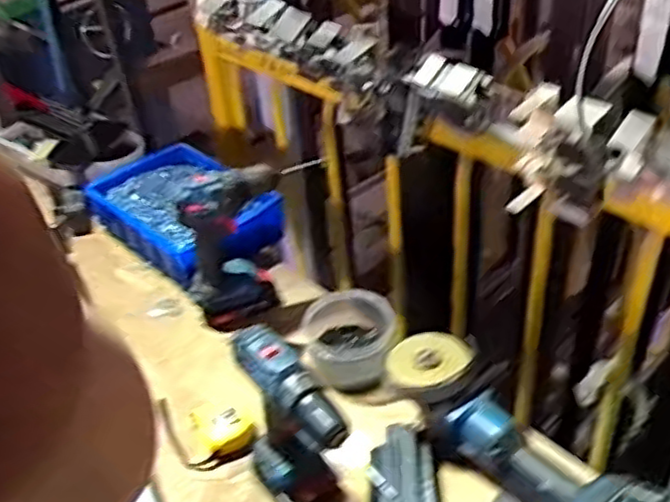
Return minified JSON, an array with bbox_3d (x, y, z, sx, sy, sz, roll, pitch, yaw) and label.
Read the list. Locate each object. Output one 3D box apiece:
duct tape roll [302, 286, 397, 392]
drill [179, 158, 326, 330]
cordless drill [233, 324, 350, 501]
[{"bbox_3d":[0.023,0.115,0.972,0.131,0.068,0.165,-7,39,-3],"label":"duct tape roll"},{"bbox_3d":[-0.125,-0.009,1.035,0.197,0.226,0.093,-10,39,-6],"label":"drill"},{"bbox_3d":[-0.038,0.198,0.738,0.066,0.214,0.157,-32,46,-30],"label":"cordless drill"}]

